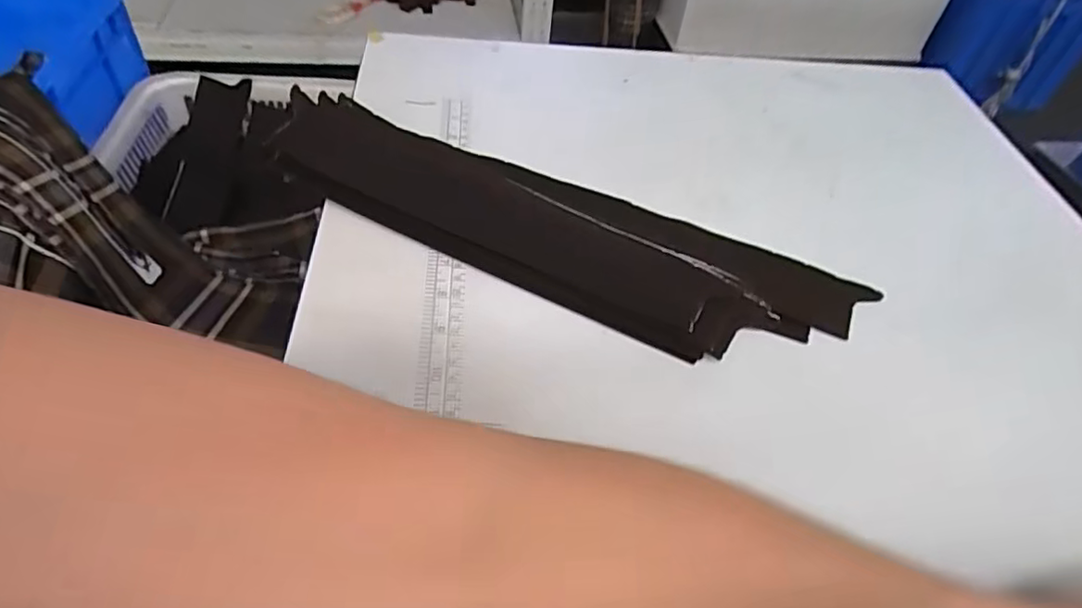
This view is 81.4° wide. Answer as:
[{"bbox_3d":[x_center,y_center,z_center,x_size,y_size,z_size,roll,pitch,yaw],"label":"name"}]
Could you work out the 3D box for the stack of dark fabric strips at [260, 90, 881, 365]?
[{"bbox_3d":[0.004,-0.049,0.381,0.368,0.023,0.103,19,50,11],"label":"stack of dark fabric strips"}]

